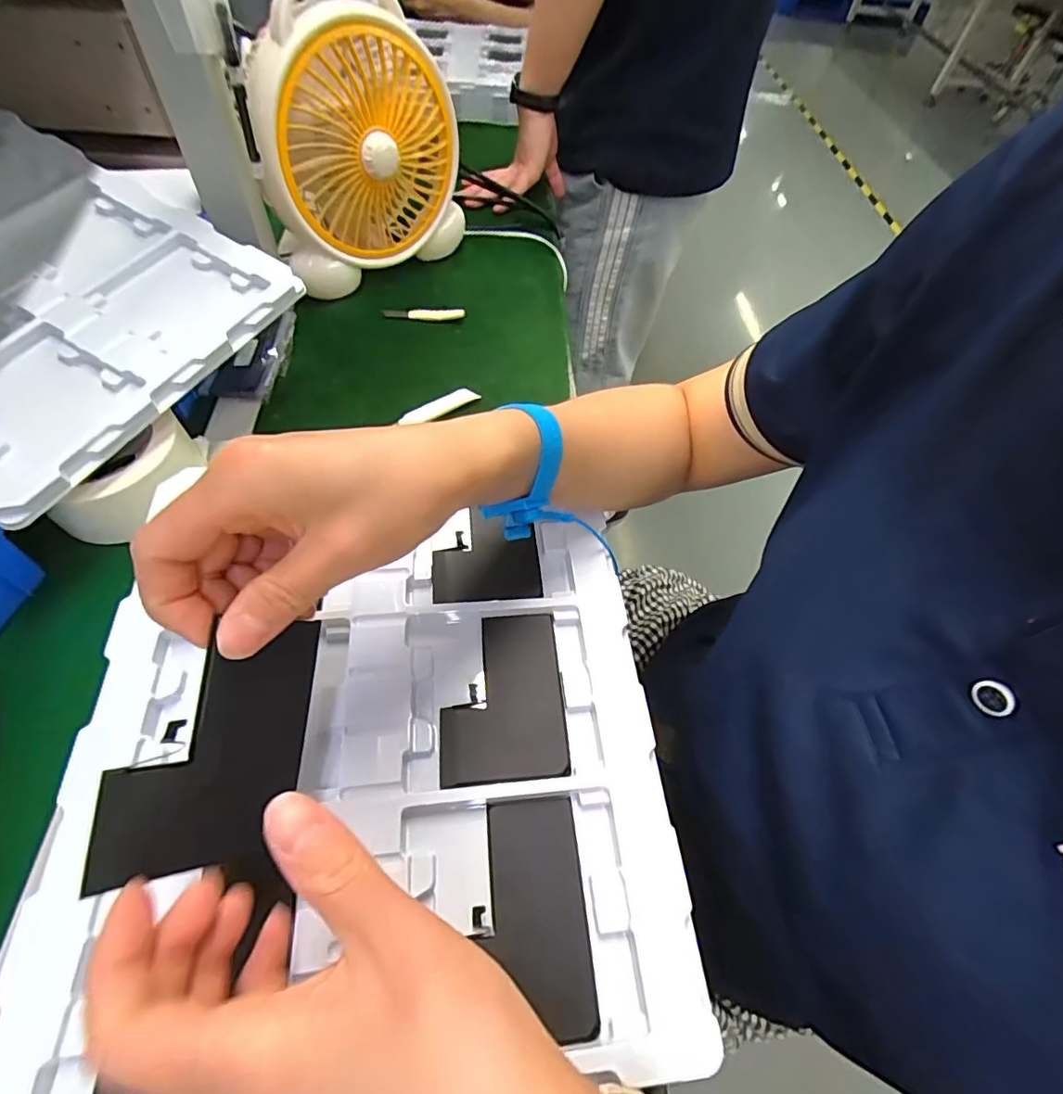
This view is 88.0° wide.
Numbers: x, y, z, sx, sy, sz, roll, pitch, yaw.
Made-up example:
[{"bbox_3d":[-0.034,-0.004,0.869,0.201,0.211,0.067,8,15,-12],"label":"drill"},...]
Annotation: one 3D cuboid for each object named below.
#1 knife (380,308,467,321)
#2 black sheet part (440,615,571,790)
[{"bbox_3d":[-0.118,-0.257,0.604,0.089,0.010,0.012,0,56,-5],"label":"knife"},{"bbox_3d":[-0.016,0.080,0.301,0.066,0.005,0.090,-3,57,-7],"label":"black sheet part"}]

